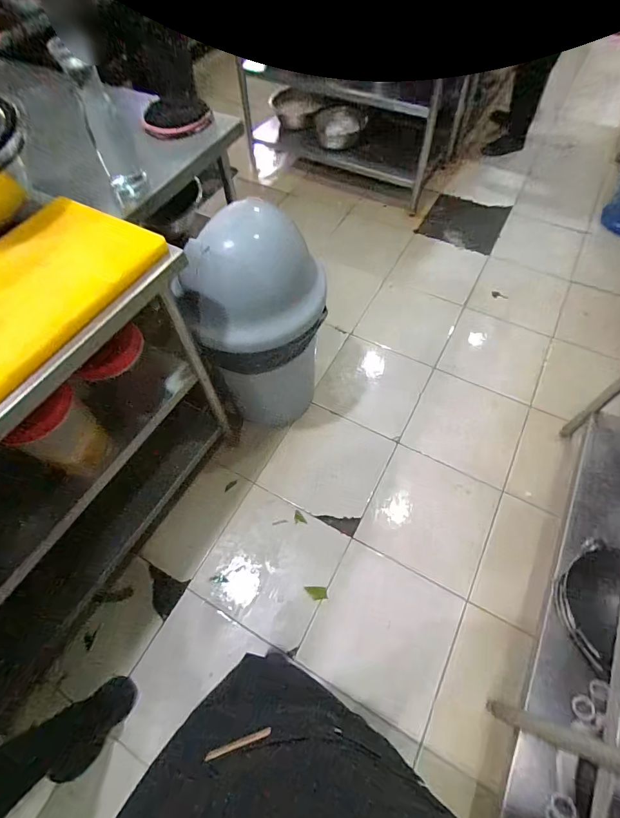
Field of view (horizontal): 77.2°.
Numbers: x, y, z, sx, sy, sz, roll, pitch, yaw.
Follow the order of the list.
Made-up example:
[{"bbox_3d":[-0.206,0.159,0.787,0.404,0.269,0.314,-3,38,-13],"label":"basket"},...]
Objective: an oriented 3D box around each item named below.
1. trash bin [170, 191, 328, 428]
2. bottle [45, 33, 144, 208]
[{"bbox_3d":[-0.132,-0.205,1.231,0.356,0.786,0.354,-2,61,1],"label":"trash bin"},{"bbox_3d":[-0.459,-0.631,0.882,0.078,0.282,0.082,-19,62,-9],"label":"bottle"}]

